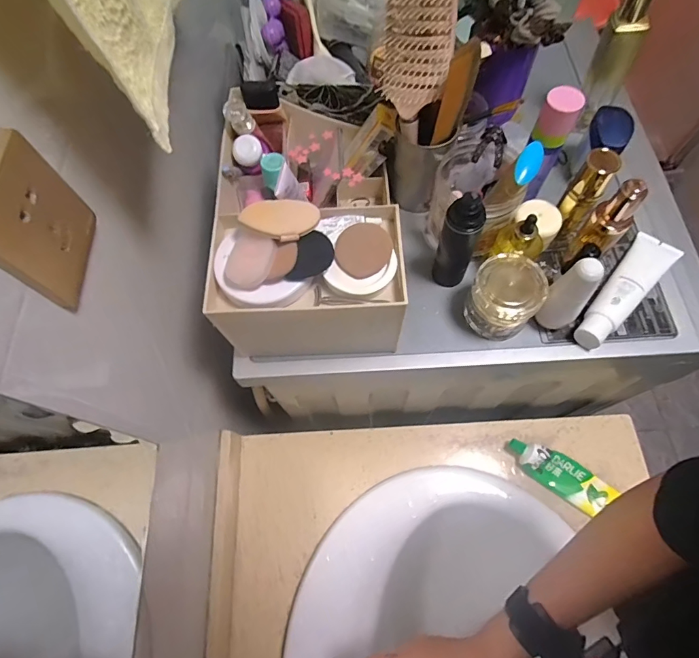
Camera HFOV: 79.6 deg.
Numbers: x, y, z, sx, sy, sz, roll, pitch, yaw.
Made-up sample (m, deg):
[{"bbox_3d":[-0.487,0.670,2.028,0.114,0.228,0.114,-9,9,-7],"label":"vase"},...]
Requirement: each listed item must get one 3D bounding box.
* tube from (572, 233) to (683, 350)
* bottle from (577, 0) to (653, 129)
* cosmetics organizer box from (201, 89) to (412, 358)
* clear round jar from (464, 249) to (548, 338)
[{"bbox_3d":[0.313,-0.049,0.474,0.180,0.032,0.046,-43,71,-15],"label":"tube"},{"bbox_3d":[0.324,-0.331,0.513,0.050,0.174,0.036,27,71,14],"label":"bottle"},{"bbox_3d":[-0.040,-0.129,0.465,0.176,0.160,0.274,-1,67,2],"label":"cosmetics organizer box"},{"bbox_3d":[0.170,-0.034,0.460,0.076,0.074,0.069,-40,71,-14],"label":"clear round jar"}]

